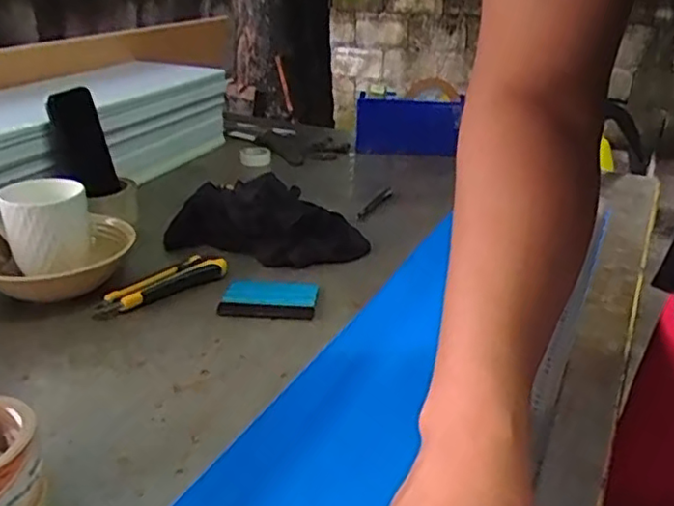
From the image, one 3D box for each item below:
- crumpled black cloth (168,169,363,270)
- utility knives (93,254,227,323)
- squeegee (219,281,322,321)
[{"bbox_3d":[-0.087,-0.041,0.811,0.239,0.063,0.126,11,26,22],"label":"crumpled black cloth"},{"bbox_3d":[-0.187,0.034,0.686,0.148,0.023,0.035,-20,32,-39],"label":"utility knives"},{"bbox_3d":[-0.071,0.048,0.669,0.097,0.009,0.067,2,24,3],"label":"squeegee"}]

